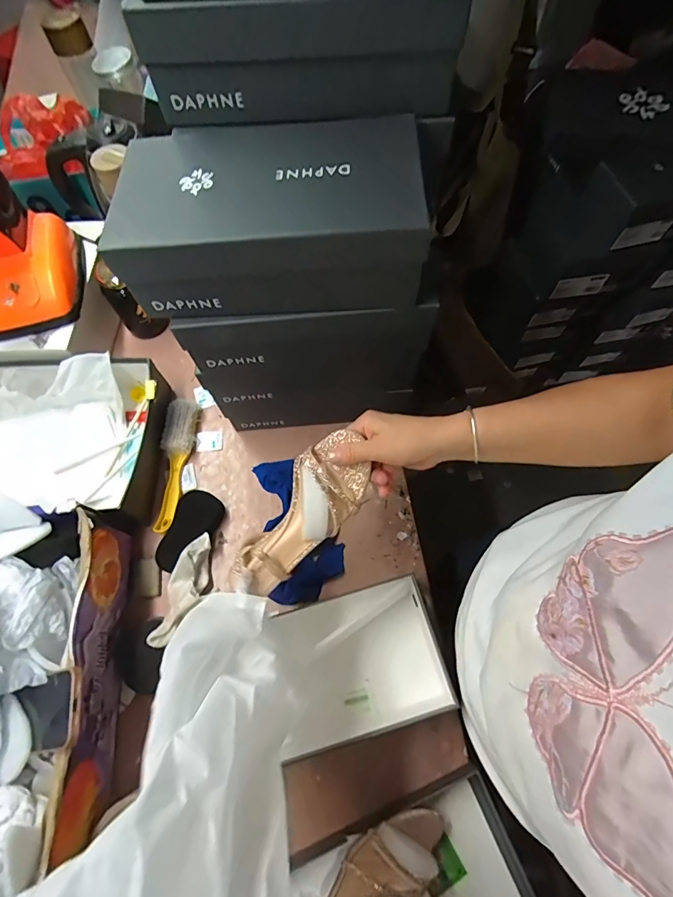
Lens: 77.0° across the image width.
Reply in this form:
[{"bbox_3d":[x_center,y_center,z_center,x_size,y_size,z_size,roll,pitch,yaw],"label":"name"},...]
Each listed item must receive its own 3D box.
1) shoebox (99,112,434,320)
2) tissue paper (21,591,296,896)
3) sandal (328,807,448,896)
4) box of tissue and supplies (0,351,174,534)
[{"bbox_3d":[-0.060,-0.245,0.444,0.307,0.105,0.175,-1,67,2],"label":"shoebox"},{"bbox_3d":[-0.084,0.229,0.312,0.142,0.304,0.038,37,104,-6],"label":"tissue paper"},{"bbox_3d":[0.026,0.487,0.470,0.218,0.065,0.073,-35,70,-12],"label":"sandal"},{"bbox_3d":[-0.448,-0.021,0.680,0.327,0.108,0.257,6,67,4],"label":"box of tissue and supplies"}]

